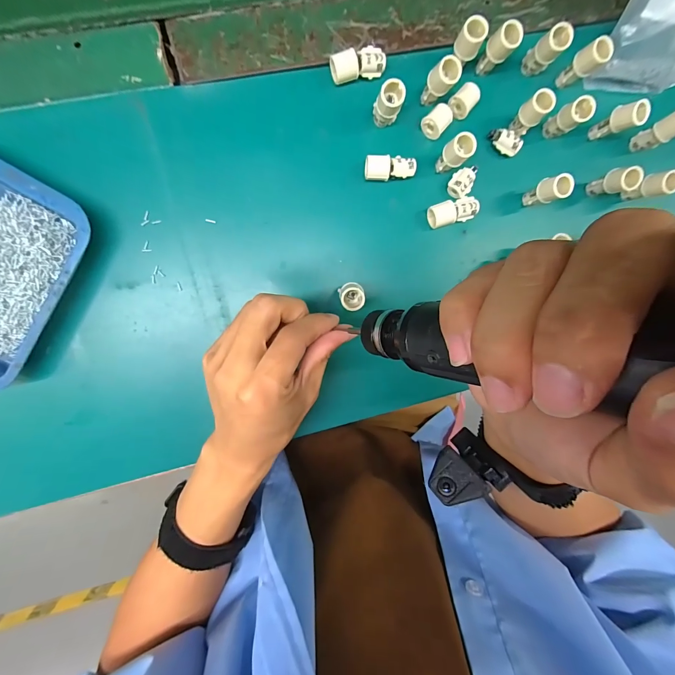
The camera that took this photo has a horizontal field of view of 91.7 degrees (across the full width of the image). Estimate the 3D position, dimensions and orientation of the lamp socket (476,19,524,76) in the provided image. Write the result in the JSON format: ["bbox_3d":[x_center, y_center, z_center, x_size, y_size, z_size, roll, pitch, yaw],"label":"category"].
[{"bbox_3d":[0.132,-0.237,0.269,0.020,0.036,0.017,39,89,-8],"label":"lamp socket"}]

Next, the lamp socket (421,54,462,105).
[{"bbox_3d":[0.083,-0.208,0.268,0.020,0.038,0.017,29,90,-8],"label":"lamp socket"}]

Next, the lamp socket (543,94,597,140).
[{"bbox_3d":[0.198,-0.188,0.283,0.015,0.039,0.018,-14,96,-6],"label":"lamp socket"}]

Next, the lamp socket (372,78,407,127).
[{"bbox_3d":[0.040,-0.186,0.265,0.020,0.037,0.018,24,91,-8],"label":"lamp socket"}]

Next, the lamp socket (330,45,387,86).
[{"bbox_3d":[0.017,-0.223,0.269,0.046,0.014,0.017,-20,96,-5],"label":"lamp socket"}]

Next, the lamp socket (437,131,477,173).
[{"bbox_3d":[0.097,-0.152,0.276,0.017,0.041,0.020,-44,98,-2],"label":"lamp socket"}]

